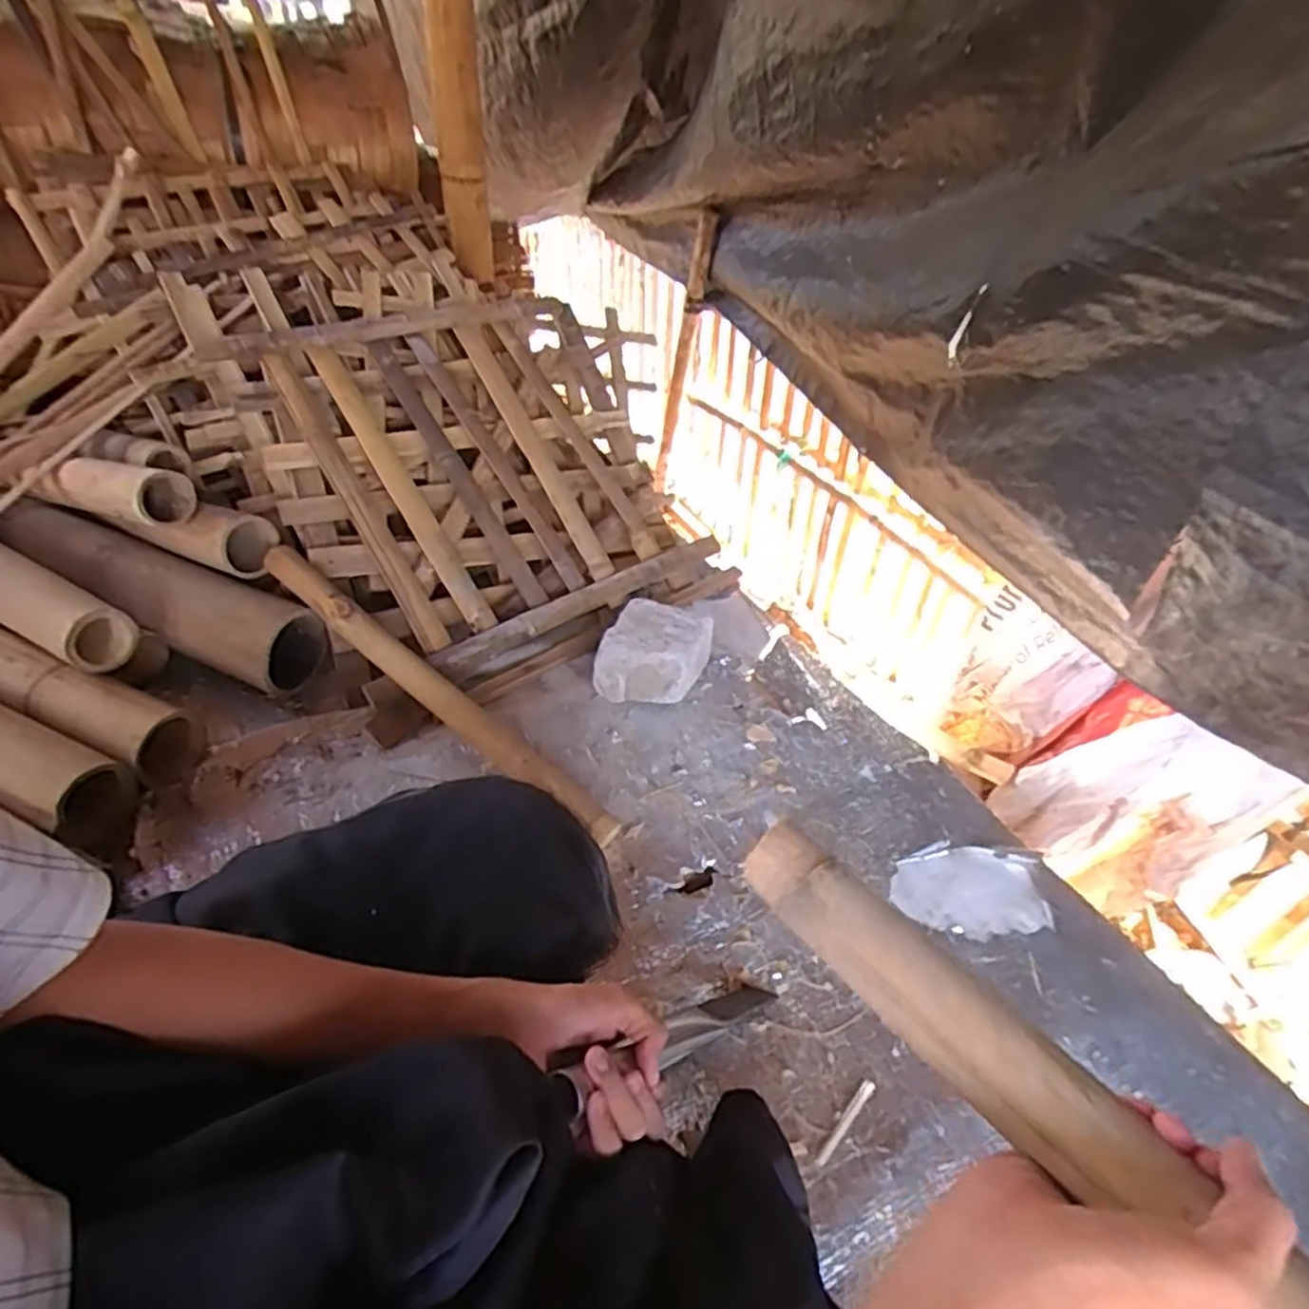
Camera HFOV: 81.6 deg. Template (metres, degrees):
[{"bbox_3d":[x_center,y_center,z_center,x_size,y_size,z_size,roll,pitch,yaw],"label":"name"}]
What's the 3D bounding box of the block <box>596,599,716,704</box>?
[{"bbox_3d":[0.000,0.005,0.963,0.120,0.084,0.131,18,42,13],"label":"block"}]

